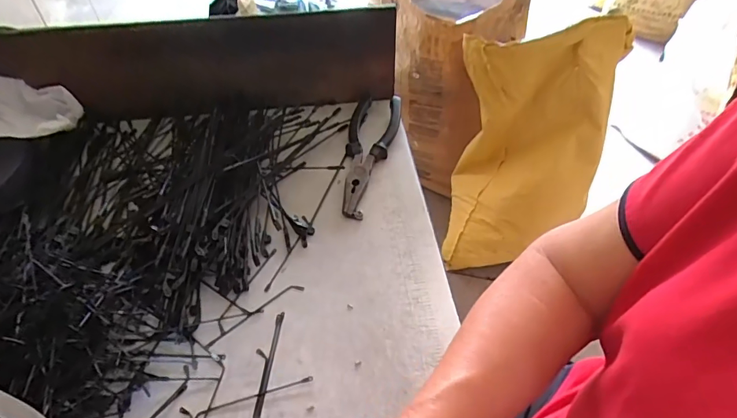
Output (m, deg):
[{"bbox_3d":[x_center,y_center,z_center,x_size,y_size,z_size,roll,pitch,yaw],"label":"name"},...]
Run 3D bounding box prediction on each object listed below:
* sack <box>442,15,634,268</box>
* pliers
[{"bbox_3d":[0.365,-0.128,1.050,0.332,0.594,0.213,3,47,2],"label":"sack"},{"bbox_3d":[-0.002,-0.066,0.478,0.053,0.025,0.185,9,47,6],"label":"pliers"}]

